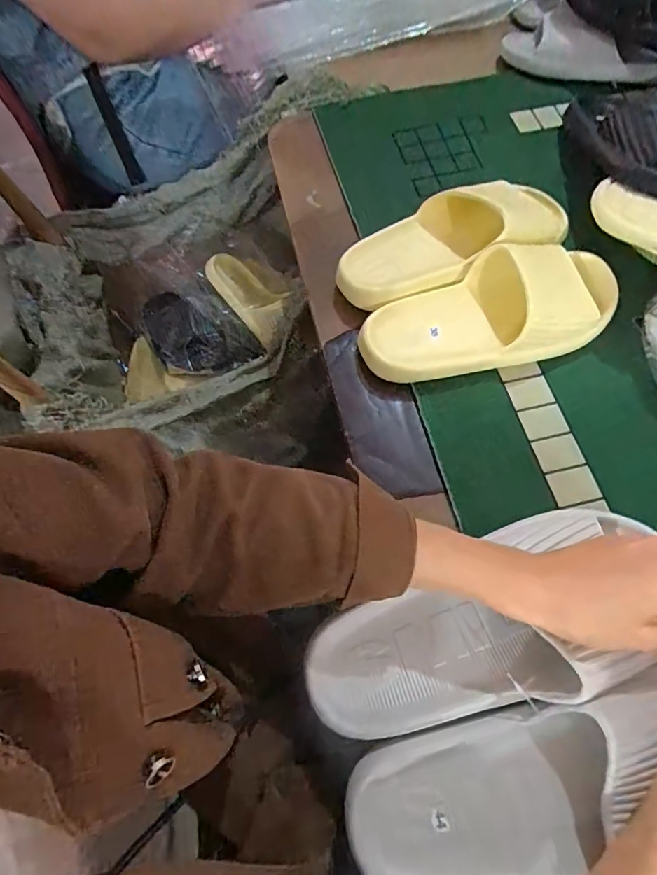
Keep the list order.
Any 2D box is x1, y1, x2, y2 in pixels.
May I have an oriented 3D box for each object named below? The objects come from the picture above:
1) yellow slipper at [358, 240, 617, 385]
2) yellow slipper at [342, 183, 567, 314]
[{"bbox_3d":[0.151,-0.117,0.437,0.243,0.059,0.098,-13,65,-4],"label":"yellow slipper"},{"bbox_3d":[0.125,-0.200,0.476,0.251,0.069,0.102,-19,66,-7],"label":"yellow slipper"}]

